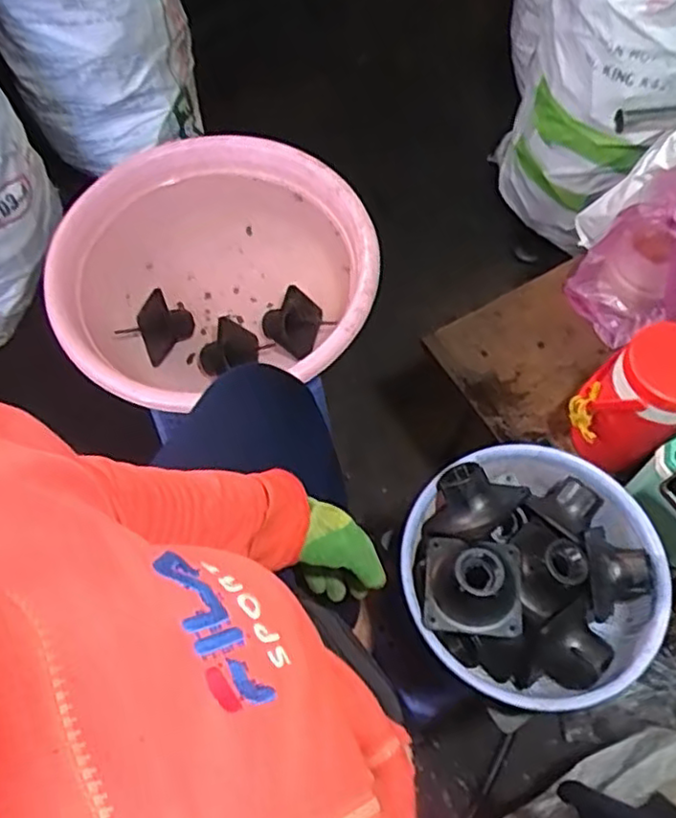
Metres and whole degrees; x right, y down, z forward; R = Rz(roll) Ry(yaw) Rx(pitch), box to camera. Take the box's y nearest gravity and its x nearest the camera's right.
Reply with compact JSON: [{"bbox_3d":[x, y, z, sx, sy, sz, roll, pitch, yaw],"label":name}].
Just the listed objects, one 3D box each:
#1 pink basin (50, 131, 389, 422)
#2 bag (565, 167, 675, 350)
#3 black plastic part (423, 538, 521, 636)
[{"bbox_3d":[-0.169,-0.183,0.905,0.401,0.131,0.399,0,65,0],"label":"pink basin"},{"bbox_3d":[0.423,-0.193,0.879,0.142,0.209,0.156,-14,66,-7],"label":"bag"},{"bbox_3d":[0.132,0.164,0.631,0.092,0.059,0.091,7,65,3],"label":"black plastic part"}]

